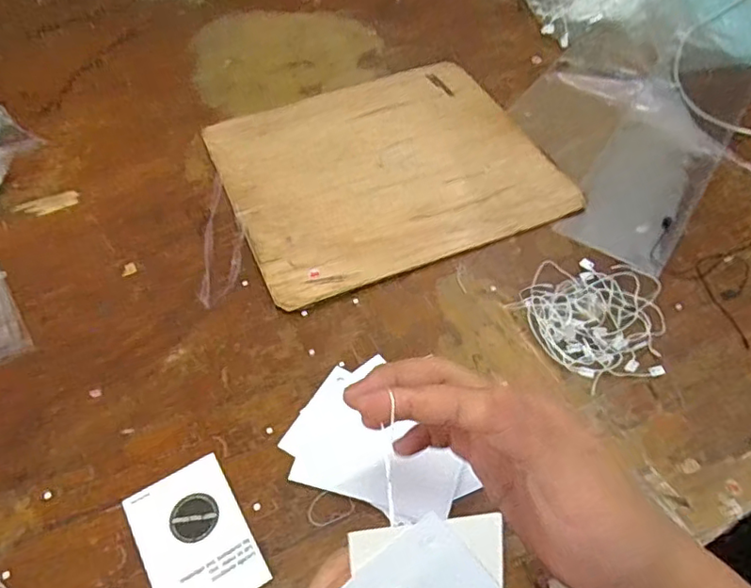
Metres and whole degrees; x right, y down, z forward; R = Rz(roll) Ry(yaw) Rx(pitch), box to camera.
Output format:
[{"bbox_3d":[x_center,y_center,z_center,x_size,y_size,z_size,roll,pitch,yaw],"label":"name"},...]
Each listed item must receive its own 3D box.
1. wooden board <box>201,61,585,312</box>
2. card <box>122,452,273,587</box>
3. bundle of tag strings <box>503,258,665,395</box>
[{"bbox_3d":[0.006,-0.123,0.557,0.285,0.005,0.252,-21,56,-13],"label":"wooden board"},{"bbox_3d":[-0.110,0.148,0.354,0.061,0.004,0.090,-27,57,-17],"label":"card"},{"bbox_3d":[0.174,0.012,0.445,0.112,0.012,0.108,-34,60,-22],"label":"bundle of tag strings"}]

